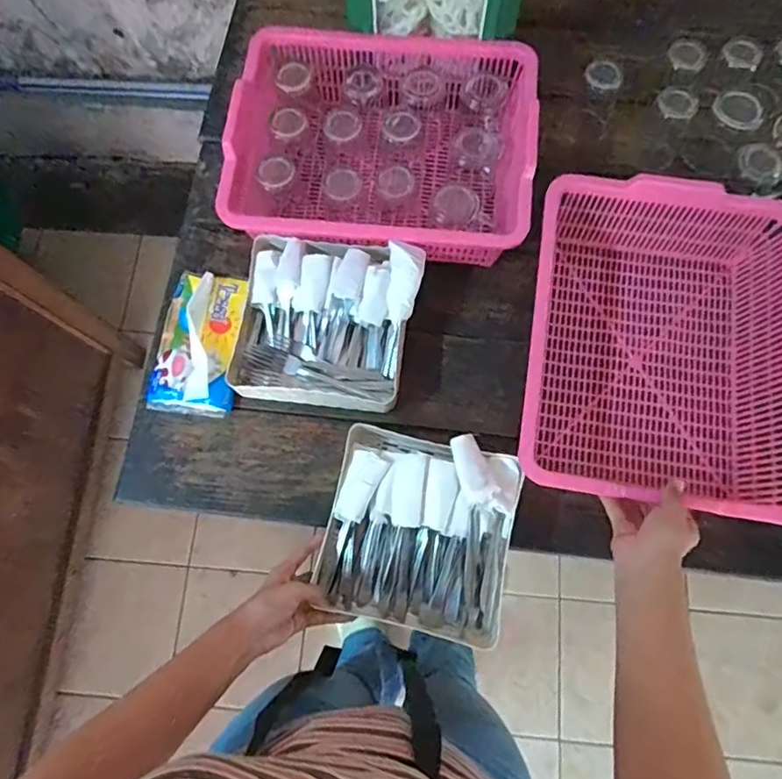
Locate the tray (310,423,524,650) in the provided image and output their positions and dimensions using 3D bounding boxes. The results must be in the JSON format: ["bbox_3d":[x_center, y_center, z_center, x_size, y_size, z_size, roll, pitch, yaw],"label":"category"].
[{"bbox_3d":[0.034,0.163,0.636,0.207,0.068,0.215,13,75,5],"label":"tray"}]

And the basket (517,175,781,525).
[{"bbox_3d":[0.316,-0.051,0.672,0.299,0.122,0.384,9,75,4],"label":"basket"}]

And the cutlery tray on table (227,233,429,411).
[{"bbox_3d":[-0.083,-0.084,0.716,0.220,0.069,0.211,6,75,3],"label":"cutlery tray on table"}]

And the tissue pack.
[{"bbox_3d":[-0.252,-0.061,0.728,0.101,0.040,0.189,4,75,2],"label":"tissue pack"}]

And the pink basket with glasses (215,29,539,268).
[{"bbox_3d":[-0.009,-0.331,0.761,0.383,0.119,0.297,5,75,3],"label":"pink basket with glasses"}]

